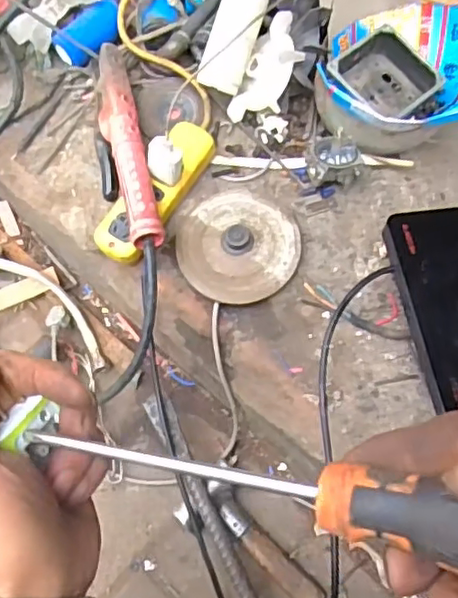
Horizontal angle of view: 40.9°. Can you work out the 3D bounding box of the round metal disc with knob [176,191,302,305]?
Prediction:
[{"bbox_3d":[0.012,-0.066,0.725,0.140,0.038,0.136,0,65,0],"label":"round metal disc with knob"}]

